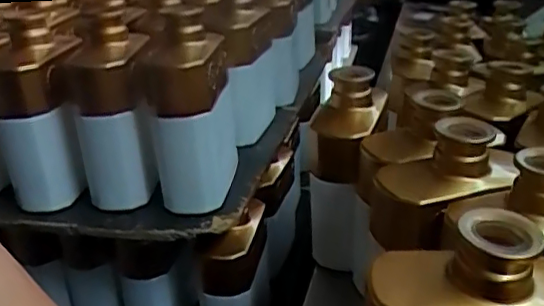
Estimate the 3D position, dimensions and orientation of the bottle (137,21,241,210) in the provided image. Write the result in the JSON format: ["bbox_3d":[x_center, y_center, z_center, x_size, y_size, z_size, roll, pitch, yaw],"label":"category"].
[{"bbox_3d":[-0.068,-0.027,0.491,0.071,0.138,0.067,-4,26,-4],"label":"bottle"}]

